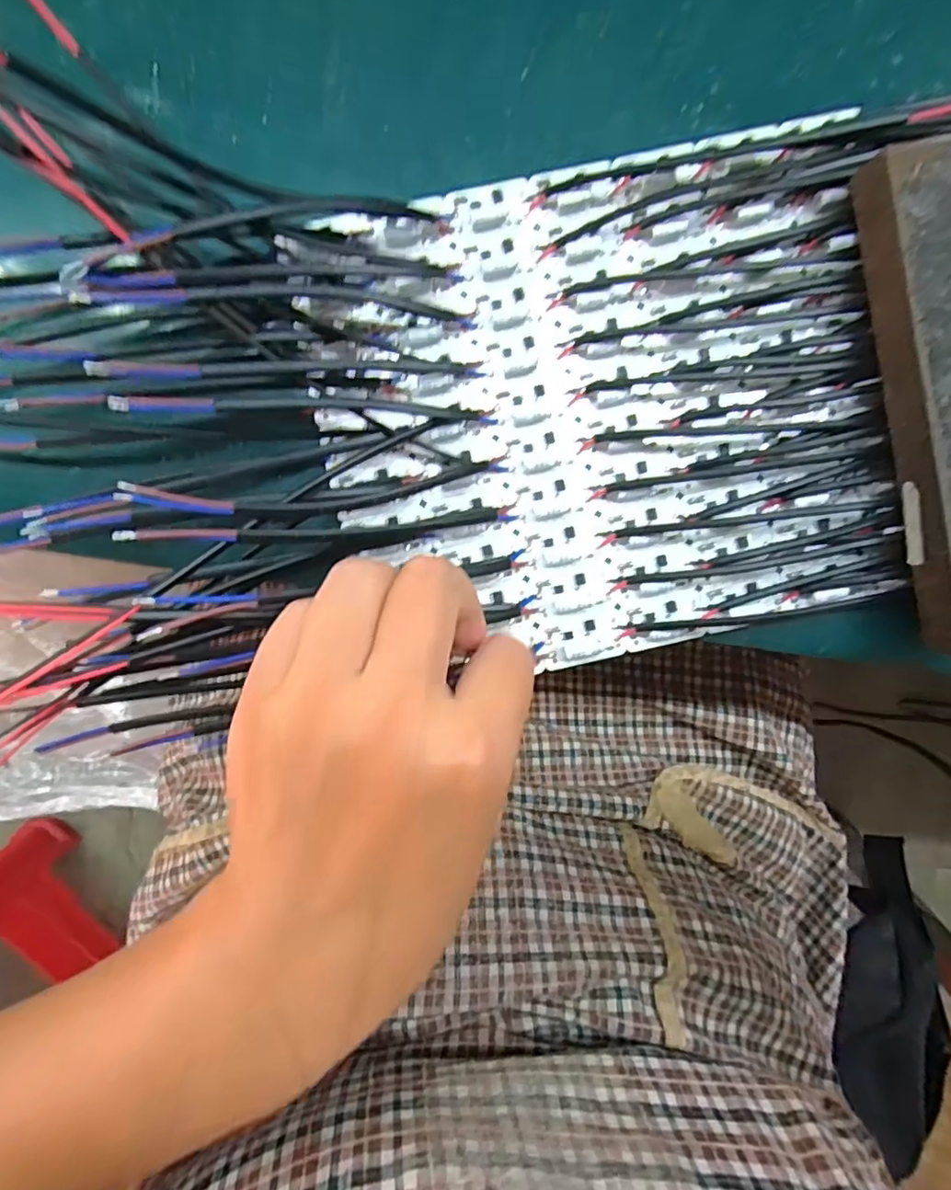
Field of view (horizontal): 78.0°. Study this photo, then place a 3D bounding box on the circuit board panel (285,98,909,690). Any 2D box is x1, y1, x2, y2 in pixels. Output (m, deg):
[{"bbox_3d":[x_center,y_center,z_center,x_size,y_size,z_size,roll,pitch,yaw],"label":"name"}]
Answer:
[{"bbox_3d":[0.052,-0.075,0.238,0.222,0.011,0.193,-12,92,-1],"label":"circuit board panel"}]

